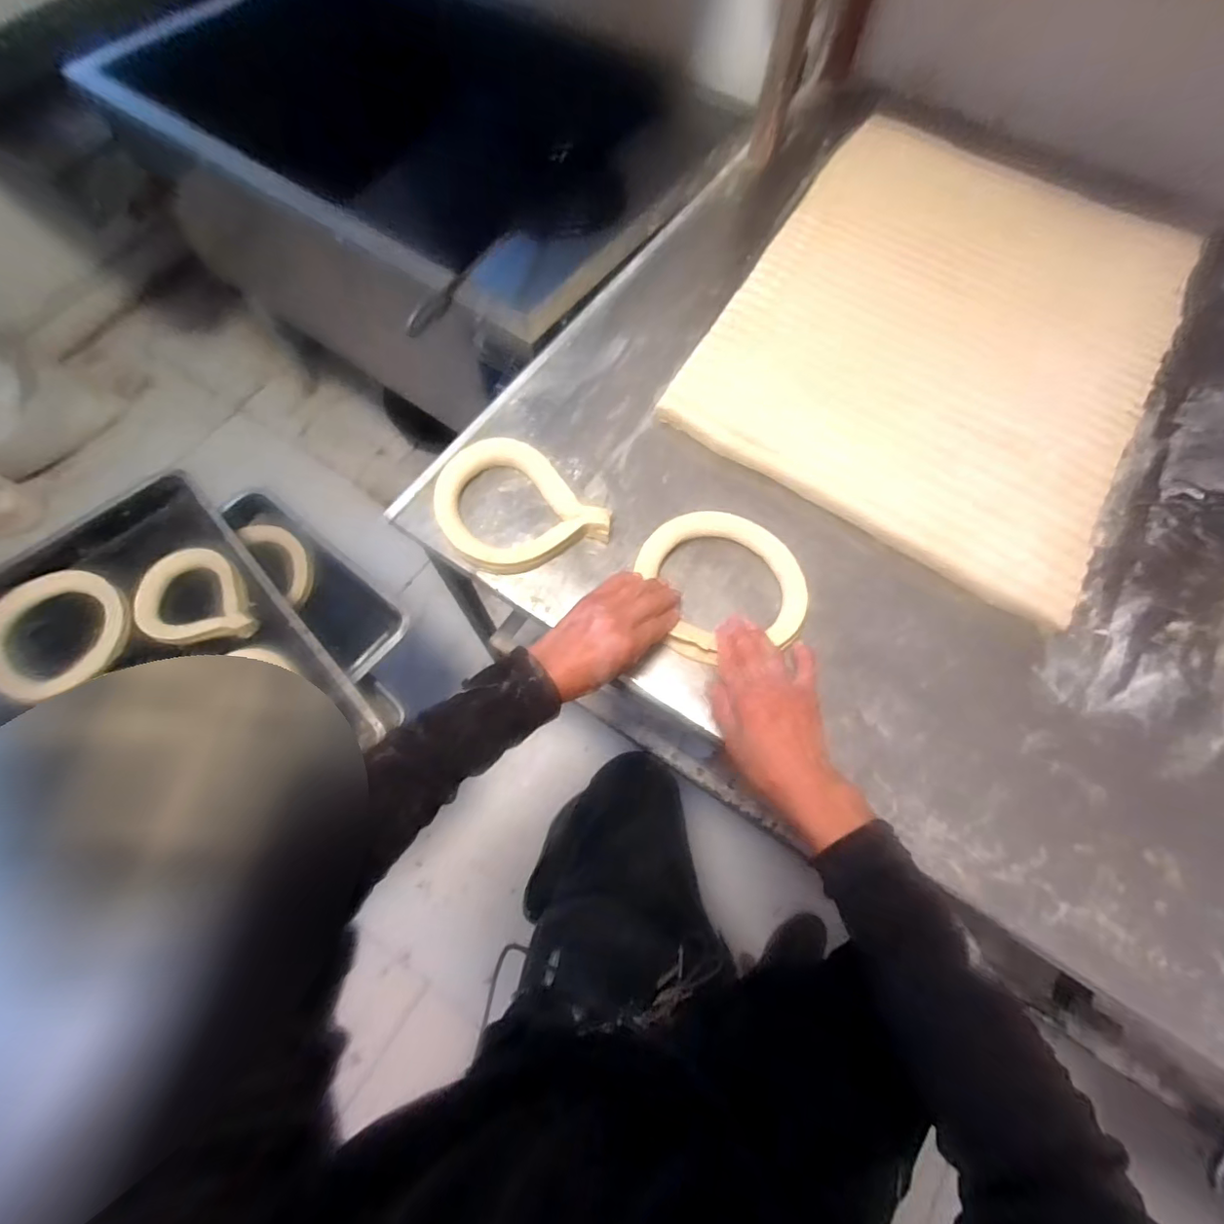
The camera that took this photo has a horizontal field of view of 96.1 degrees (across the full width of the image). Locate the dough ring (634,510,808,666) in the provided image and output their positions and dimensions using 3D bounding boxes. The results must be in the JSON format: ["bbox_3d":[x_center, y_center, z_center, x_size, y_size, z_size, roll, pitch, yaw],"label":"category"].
[{"bbox_3d":[0.112,-0.031,0.558,0.157,0.022,0.152,1,68,-2],"label":"dough ring"}]

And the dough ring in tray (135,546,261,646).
[{"bbox_3d":[-0.620,-0.020,0.812,0.140,0.030,0.166,-24,70,-10],"label":"dough ring in tray"}]

